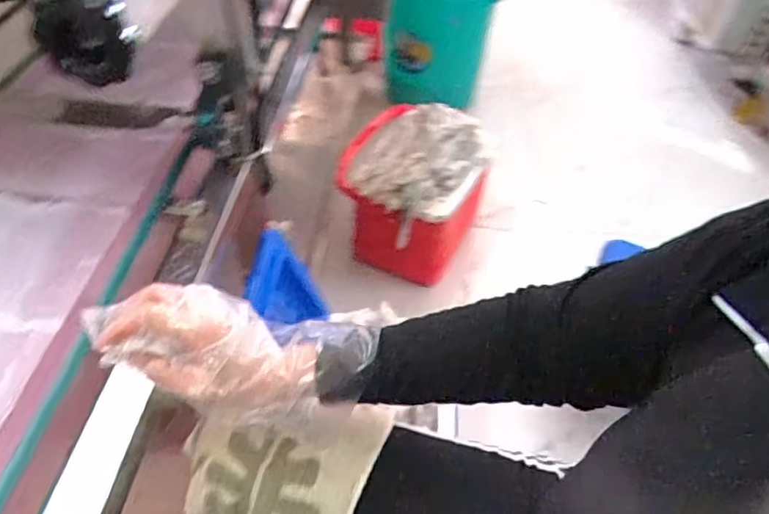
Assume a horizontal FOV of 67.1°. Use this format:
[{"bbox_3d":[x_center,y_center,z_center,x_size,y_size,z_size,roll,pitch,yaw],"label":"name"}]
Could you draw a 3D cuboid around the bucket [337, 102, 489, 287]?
[{"bbox_3d":[0.052,-0.132,1.224,0.259,0.299,0.247,2,48,-2],"label":"bucket"}]

